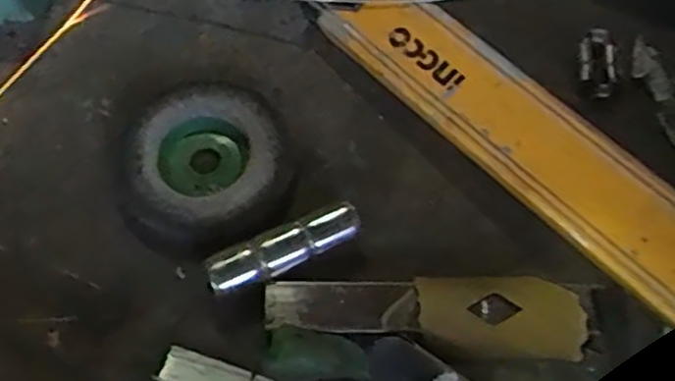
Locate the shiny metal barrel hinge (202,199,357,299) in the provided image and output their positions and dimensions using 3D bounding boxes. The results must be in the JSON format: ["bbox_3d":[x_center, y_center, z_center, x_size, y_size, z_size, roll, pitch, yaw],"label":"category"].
[{"bbox_3d":[-0.027,0.029,0.354,0.076,0.023,0.020,-23,67,-12],"label":"shiny metal barrel hinge"}]

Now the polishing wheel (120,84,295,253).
[{"bbox_3d":[-0.069,-0.014,0.377,0.087,0.018,0.091,0,64,-1],"label":"polishing wheel"}]

